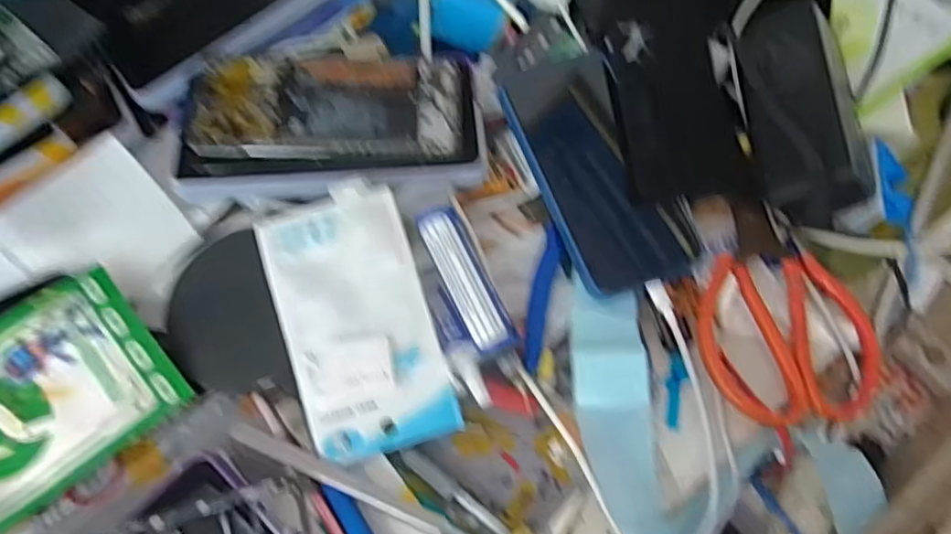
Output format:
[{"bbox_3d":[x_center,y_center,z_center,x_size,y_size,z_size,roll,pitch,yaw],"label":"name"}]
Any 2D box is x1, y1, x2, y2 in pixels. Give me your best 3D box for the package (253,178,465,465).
[{"bbox_3d":[-0.066,0.029,0.354,0.078,0.005,0.144,-18,82,-3],"label":"package"}]

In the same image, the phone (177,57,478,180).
[{"bbox_3d":[-0.089,-0.095,0.407,0.174,0.027,0.077,-4,64,-2],"label":"phone"}]

